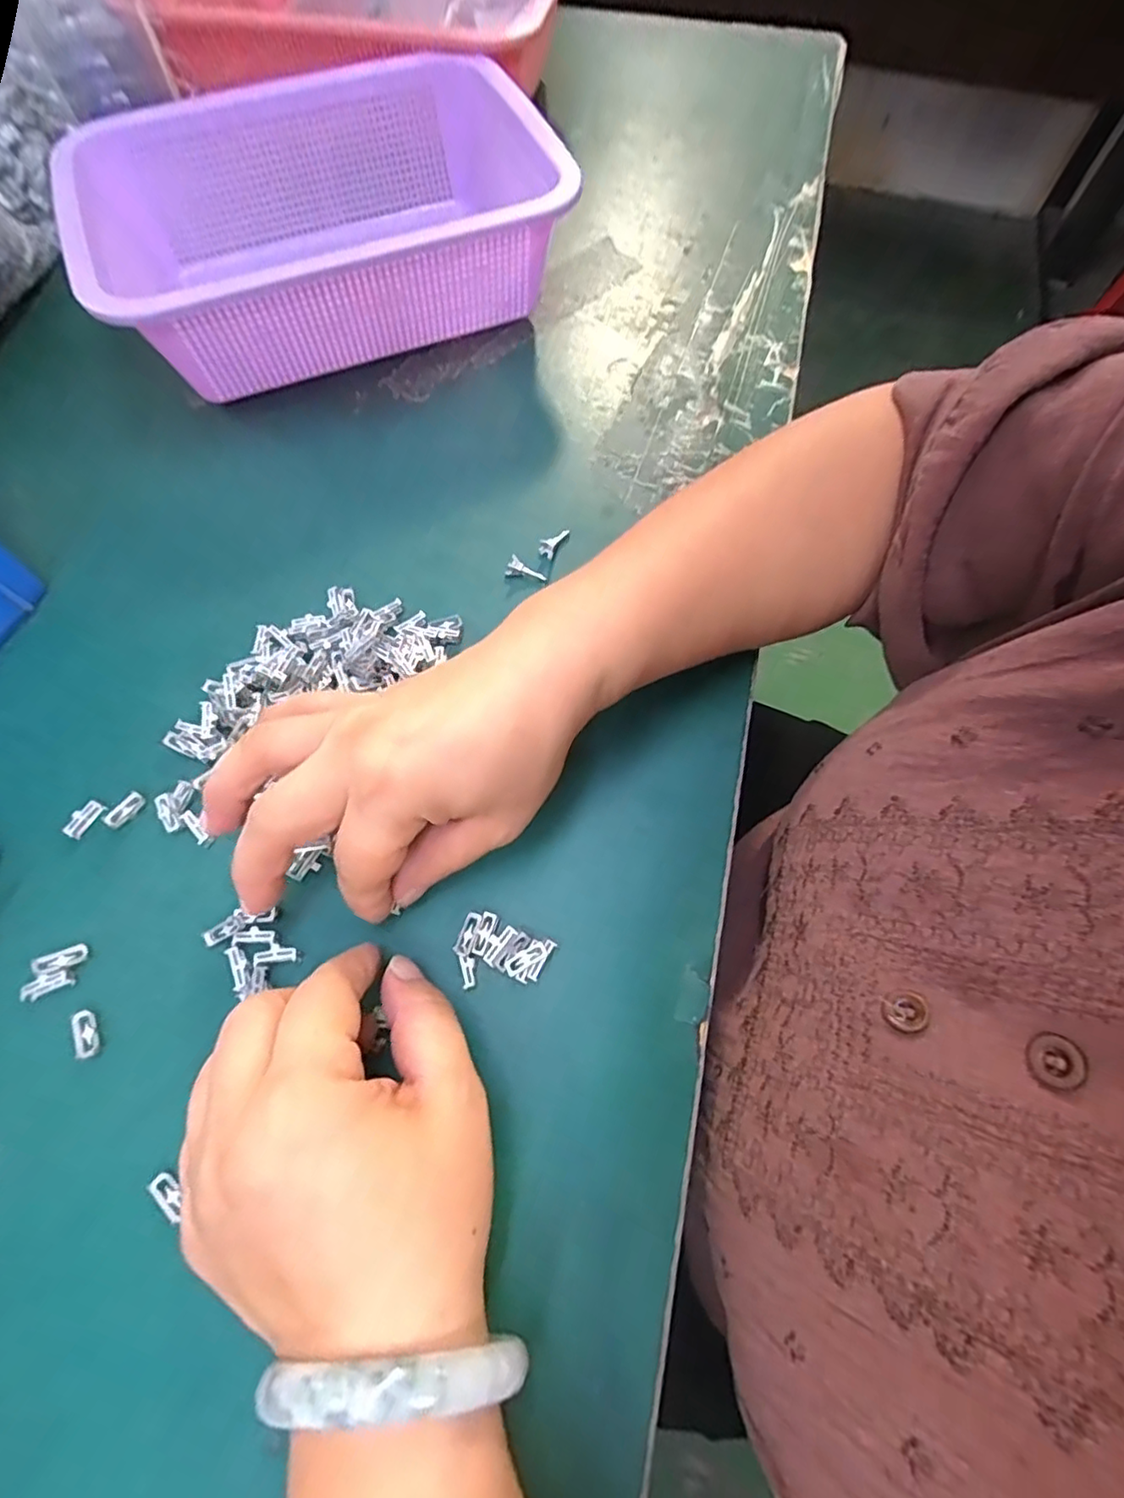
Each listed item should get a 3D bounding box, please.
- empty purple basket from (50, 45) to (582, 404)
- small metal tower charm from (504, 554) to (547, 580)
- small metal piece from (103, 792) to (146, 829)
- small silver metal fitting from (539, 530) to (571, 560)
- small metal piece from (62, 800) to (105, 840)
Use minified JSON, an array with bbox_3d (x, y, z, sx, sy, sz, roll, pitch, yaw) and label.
[{"bbox_3d":[-0.138,-0.312,0.361,0.250,0.081,0.179,-18,67,-8],"label":"empty purple basket"},{"bbox_3d":[-0.018,-0.091,0.307,0.021,0.009,0.007,18,67,-7],"label":"small metal tower charm"},{"bbox_3d":[-0.189,0.026,0.259,0.008,0.004,0.016,28,68,12],"label":"small metal piece"},{"bbox_3d":[-0.004,-0.110,0.316,0.009,0.006,0.022,27,69,10],"label":"small silver metal fitting"},{"bbox_3d":[-0.205,0.030,0.257,0.006,0.006,0.017,29,69,10],"label":"small metal piece"}]

